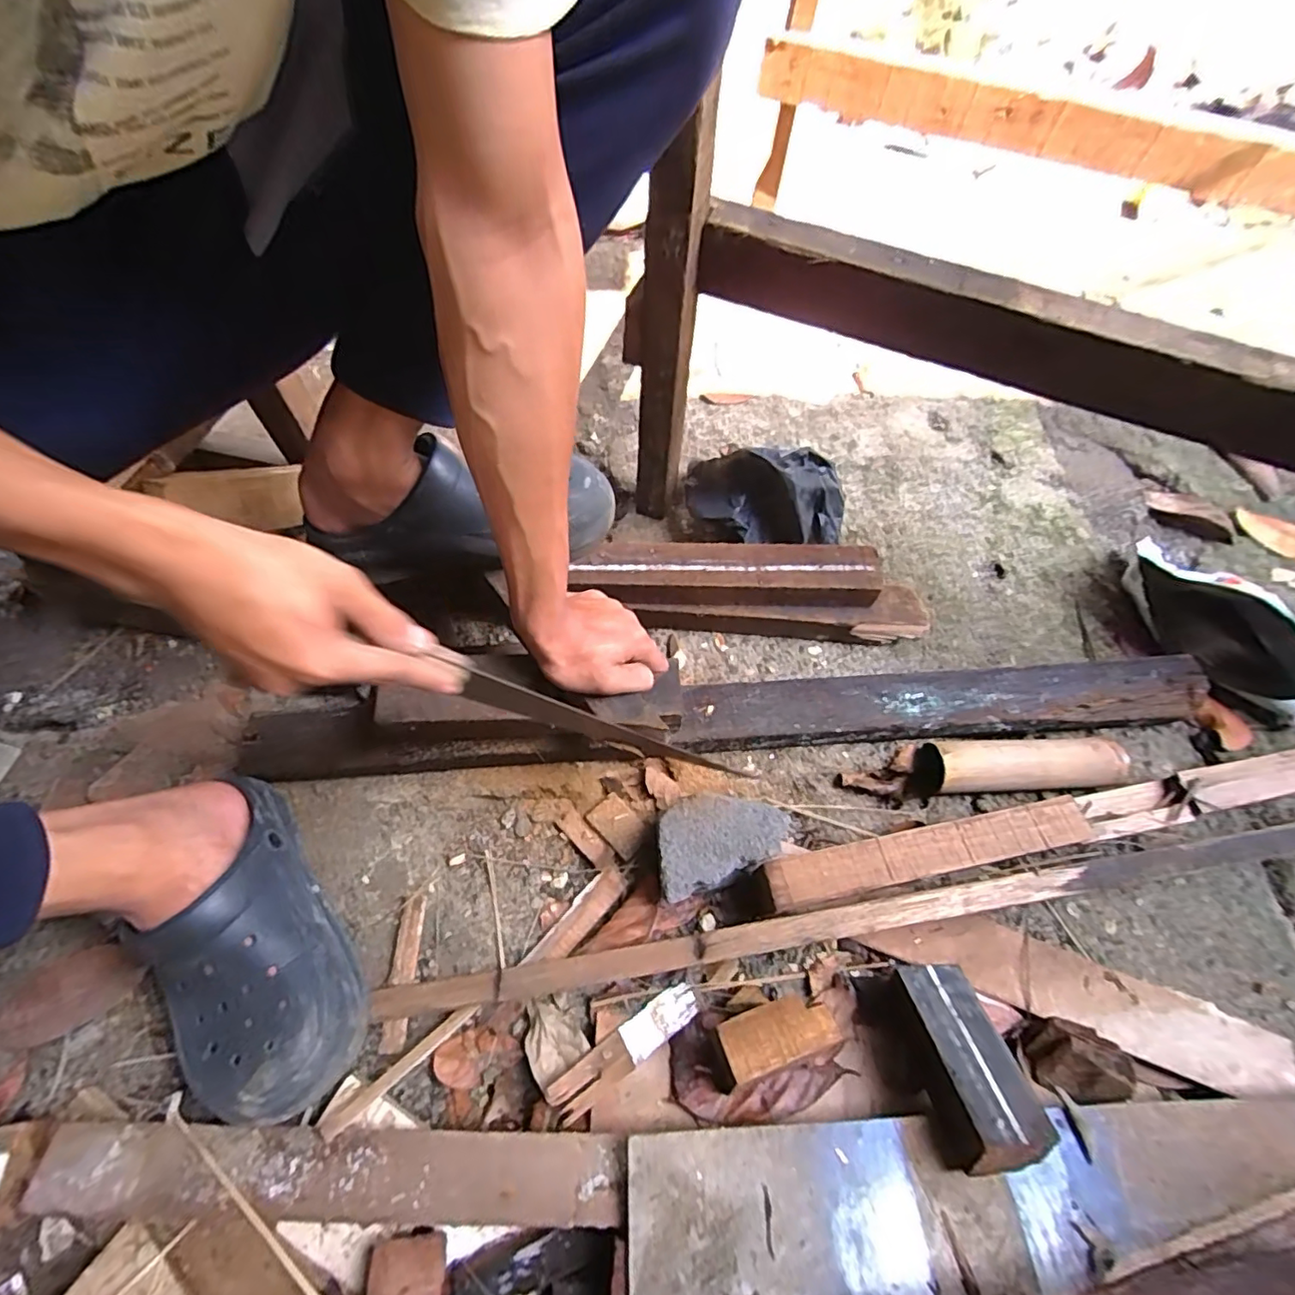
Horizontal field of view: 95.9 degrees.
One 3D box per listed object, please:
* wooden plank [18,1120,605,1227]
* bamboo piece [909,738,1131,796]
[{"bbox_3d":[-0.203,0.341,0.380,0.369,0.011,0.046,3,47,-2],"label":"wooden plank"},{"bbox_3d":[0.367,0.113,0.575,0.206,0.043,0.051,0,61,-2],"label":"bamboo piece"}]

